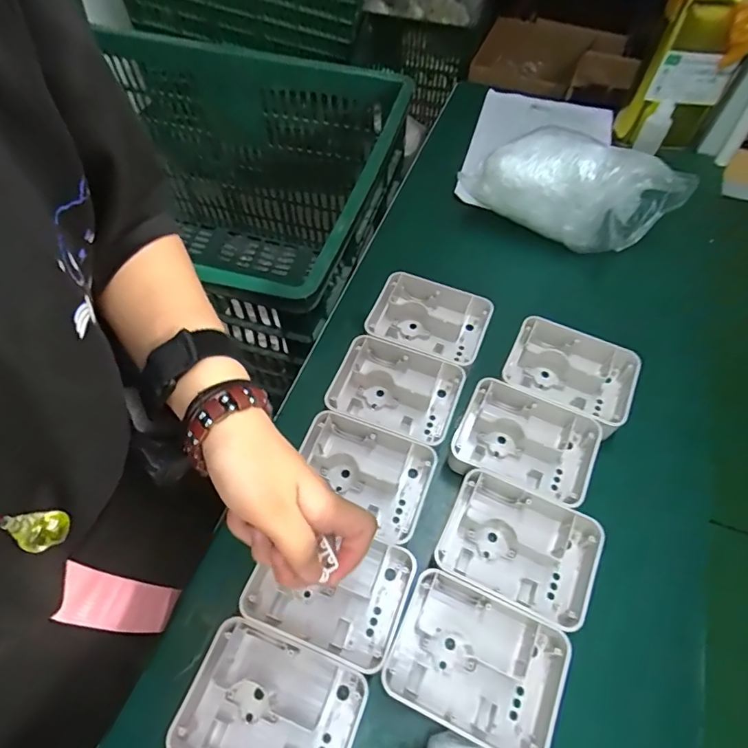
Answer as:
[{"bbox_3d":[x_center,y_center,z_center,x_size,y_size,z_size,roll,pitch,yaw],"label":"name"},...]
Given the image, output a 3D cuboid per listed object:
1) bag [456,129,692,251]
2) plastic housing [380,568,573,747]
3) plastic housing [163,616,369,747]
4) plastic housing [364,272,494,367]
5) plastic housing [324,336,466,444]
[{"bbox_3d":[0.240,-0.227,0.595,0.241,0.119,0.087,29,63,16],"label":"bag"},{"bbox_3d":[0.083,0.232,0.385,0.134,0.035,0.098,22,61,12],"label":"plastic housing"},{"bbox_3d":[-0.079,0.262,0.372,0.129,0.034,0.098,19,61,11],"label":"plastic housing"},{"bbox_3d":[0.059,-0.059,0.559,0.136,0.037,0.093,22,61,12],"label":"plastic housing"},{"bbox_3d":[0.021,0.018,0.514,0.131,0.032,0.100,18,61,10],"label":"plastic housing"}]

